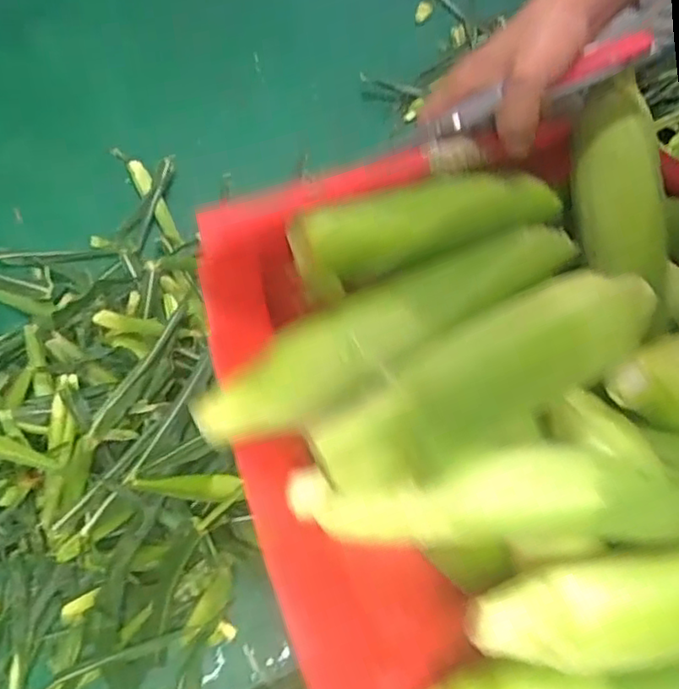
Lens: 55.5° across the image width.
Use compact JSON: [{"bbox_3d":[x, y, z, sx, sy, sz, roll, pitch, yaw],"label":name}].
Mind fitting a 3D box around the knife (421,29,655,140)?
[{"bbox_3d":[0.125,-0.164,0.412,0.148,0.012,0.020,-20,69,9],"label":"knife"}]

